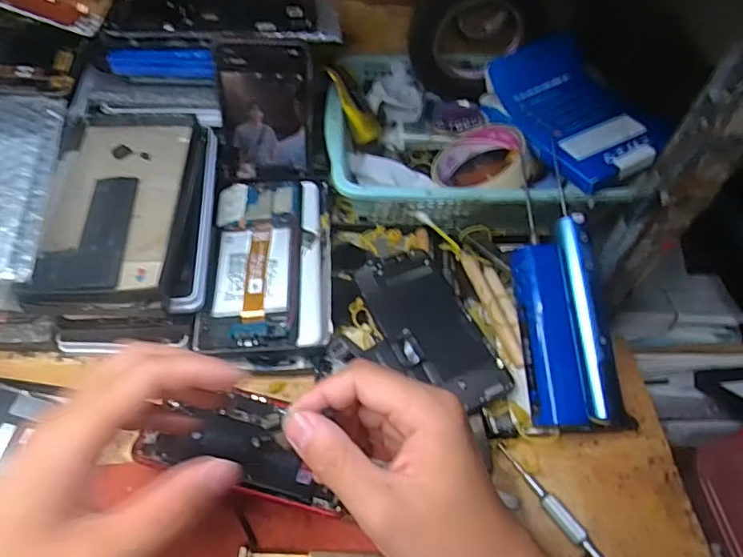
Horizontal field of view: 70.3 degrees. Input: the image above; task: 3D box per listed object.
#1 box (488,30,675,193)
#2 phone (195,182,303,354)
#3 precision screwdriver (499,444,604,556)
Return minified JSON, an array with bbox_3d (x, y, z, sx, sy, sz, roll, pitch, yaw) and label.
[{"bbox_3d":[0.181,-0.149,0.474,0.096,0.032,0.167,-16,57,-13],"label":"box"},{"bbox_3d":[-0.094,-0.017,0.431,0.073,0.012,0.159,0,55,-3],"label":"phone"},{"bbox_3d":[0.131,0.160,0.345,0.013,0.019,0.123,-28,61,-20],"label":"precision screwdriver"}]

